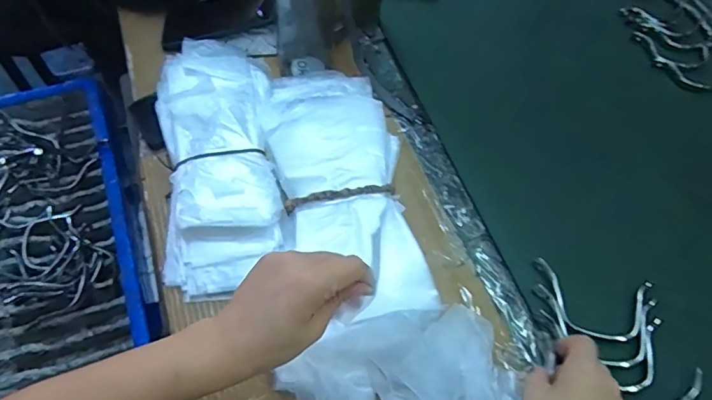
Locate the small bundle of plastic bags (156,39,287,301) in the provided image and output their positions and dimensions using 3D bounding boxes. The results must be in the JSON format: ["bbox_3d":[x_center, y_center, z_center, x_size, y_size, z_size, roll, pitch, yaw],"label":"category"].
[{"bbox_3d":[-0.155,-0.050,0.549,0.129,0.066,0.299,-5,61,-6],"label":"small bundle of plastic bags"}]

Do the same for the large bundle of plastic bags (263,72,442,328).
[{"bbox_3d":[-0.011,-0.023,0.540,0.143,0.049,0.315,-12,62,-10],"label":"large bundle of plastic bags"}]

